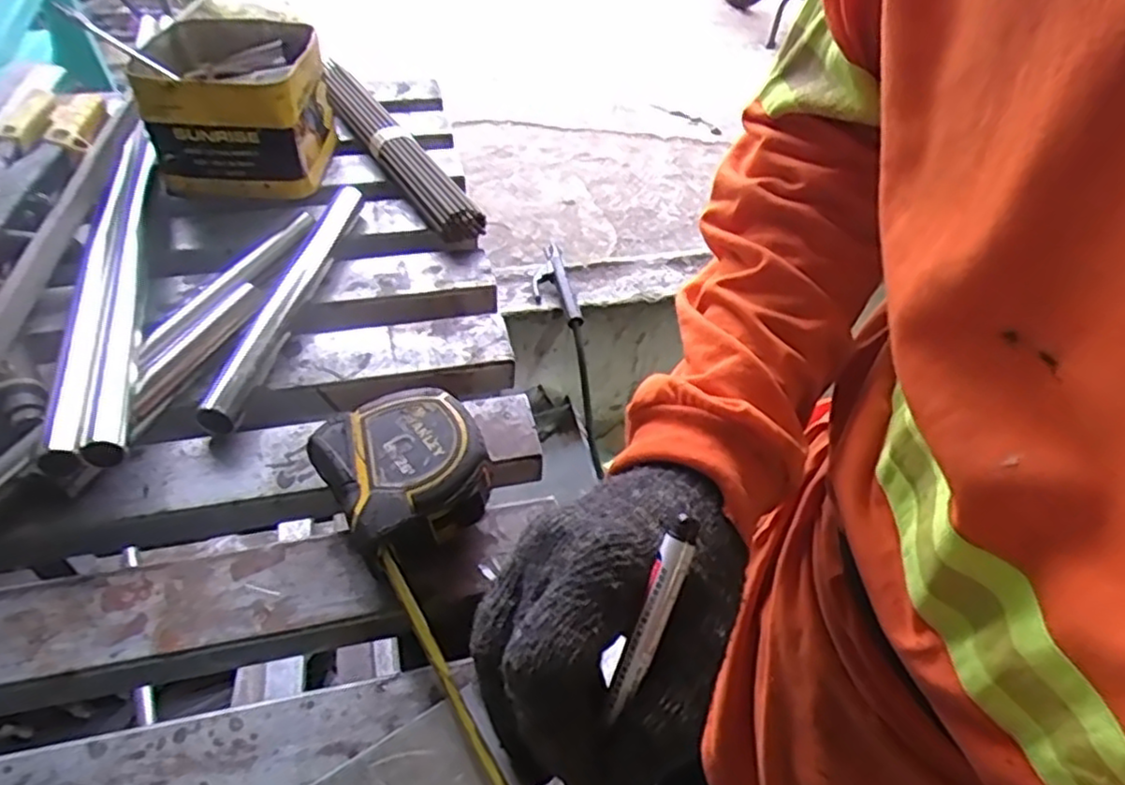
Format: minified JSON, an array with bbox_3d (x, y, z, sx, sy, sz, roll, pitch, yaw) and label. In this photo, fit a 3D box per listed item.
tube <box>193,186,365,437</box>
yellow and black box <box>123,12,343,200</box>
[{"bbox_3d":[-0.174,-0.067,0.459,0.022,0.021,0.239,7,45,1],"label":"tube"},{"bbox_3d":[-0.251,-0.221,0.552,0.120,0.090,0.130,1,46,-3],"label":"yellow and black box"}]

